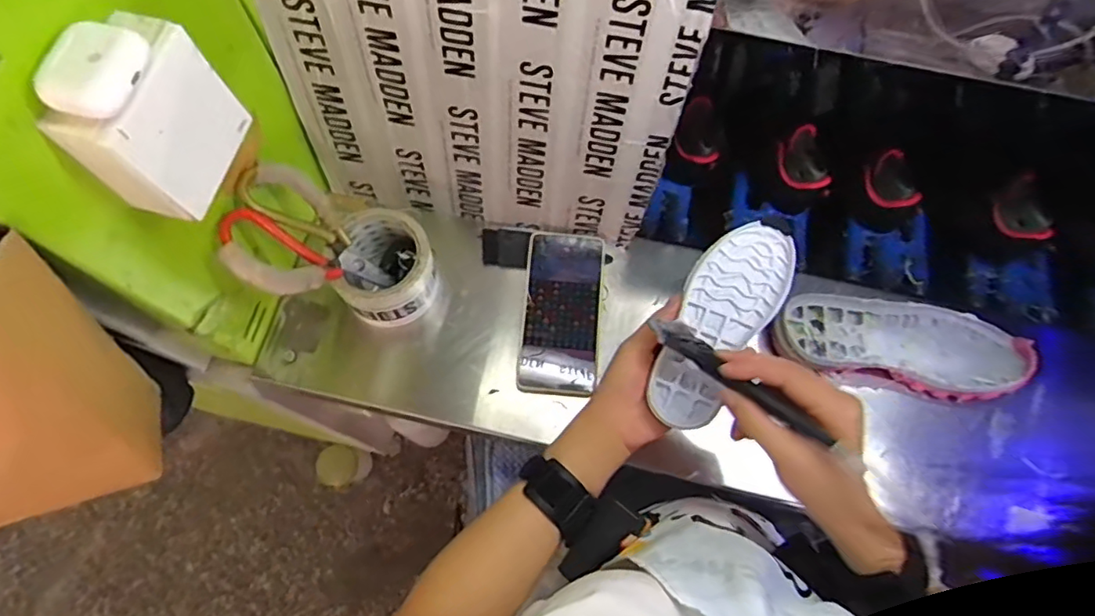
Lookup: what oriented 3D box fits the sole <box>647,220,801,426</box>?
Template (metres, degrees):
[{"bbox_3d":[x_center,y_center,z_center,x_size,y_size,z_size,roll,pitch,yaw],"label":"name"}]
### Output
[{"bbox_3d":[0.137,0.012,0.478,0.070,0.016,0.171,28,87,8],"label":"sole"}]

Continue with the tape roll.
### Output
[{"bbox_3d":[-0.153,-0.035,0.586,0.082,0.077,0.097,5,69,0],"label":"tape roll"}]

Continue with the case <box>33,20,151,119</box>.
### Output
[{"bbox_3d":[-0.237,-0.125,0.310,0.036,0.018,0.051,13,69,3],"label":"case"}]

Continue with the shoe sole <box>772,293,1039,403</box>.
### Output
[{"bbox_3d":[0.350,0.034,0.592,0.245,0.033,0.088,12,69,2],"label":"shoe sole"}]

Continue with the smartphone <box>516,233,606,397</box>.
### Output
[{"bbox_3d":[0.015,0.004,0.608,0.082,0.015,0.167,5,73,0],"label":"smartphone"}]

